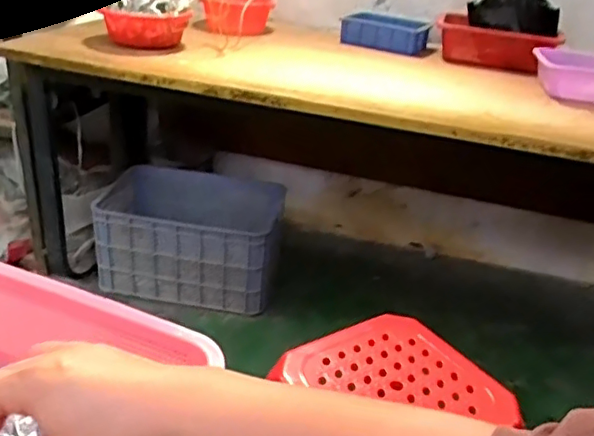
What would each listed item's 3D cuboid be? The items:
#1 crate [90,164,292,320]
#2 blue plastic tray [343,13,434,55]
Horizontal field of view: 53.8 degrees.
[{"bbox_3d":[-0.316,0.058,1.761,0.530,0.325,0.328,4,28,-1],"label":"crate"},{"bbox_3d":[0.243,-0.516,1.624,0.115,0.085,0.235,-21,37,-40],"label":"blue plastic tray"}]

